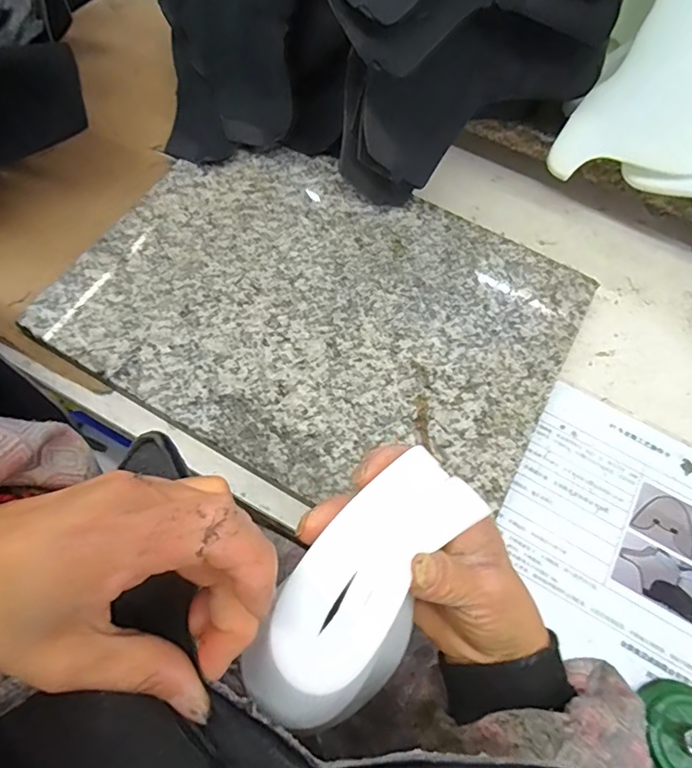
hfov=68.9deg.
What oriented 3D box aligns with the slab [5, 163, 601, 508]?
[{"bbox_3d":[-0.017,-0.060,0.433,0.386,0.032,0.286,28,68,9],"label":"slab"}]

